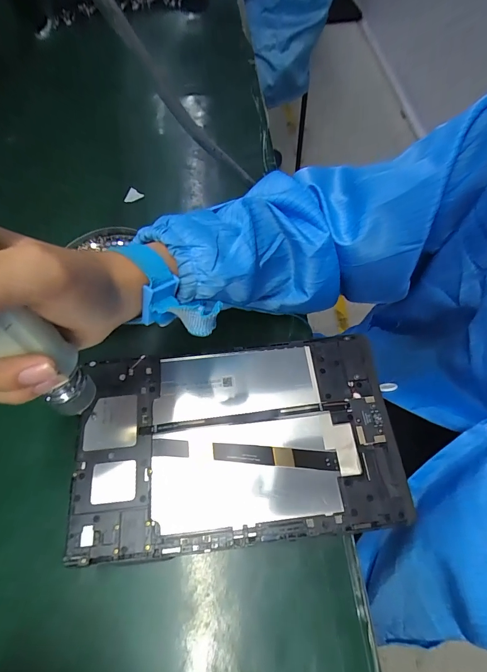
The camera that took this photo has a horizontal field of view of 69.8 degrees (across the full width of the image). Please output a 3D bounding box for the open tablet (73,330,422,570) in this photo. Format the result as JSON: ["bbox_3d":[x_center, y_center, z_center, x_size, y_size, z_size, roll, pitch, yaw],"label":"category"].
[{"bbox_3d":[-0.006,0.079,0.276,0.242,0.009,0.149,-5,65,-3],"label":"open tablet"}]

